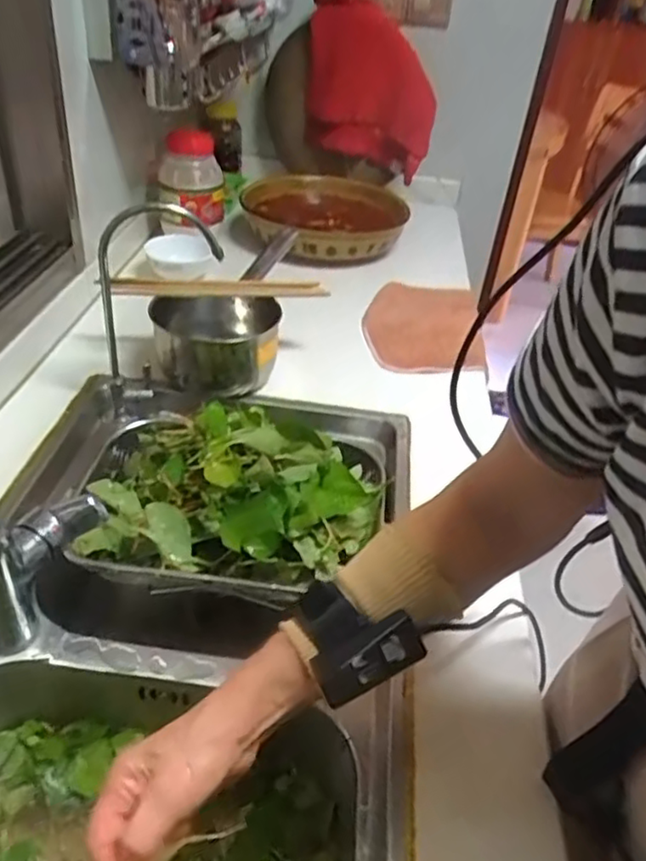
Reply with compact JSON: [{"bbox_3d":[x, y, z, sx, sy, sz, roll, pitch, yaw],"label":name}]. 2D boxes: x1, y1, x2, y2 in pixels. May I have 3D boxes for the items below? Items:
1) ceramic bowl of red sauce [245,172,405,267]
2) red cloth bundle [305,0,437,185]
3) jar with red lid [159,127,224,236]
[{"bbox_3d":[0.023,-0.407,1.255,0.342,0.084,0.279,-21,44,-31],"label":"ceramic bowl of red sauce"},{"bbox_3d":[0.094,-0.668,1.282,0.285,0.261,0.066,15,6,-29],"label":"red cloth bundle"},{"bbox_3d":[-0.224,-0.426,1.135,0.105,0.147,0.094,1,37,-7],"label":"jar with red lid"}]

